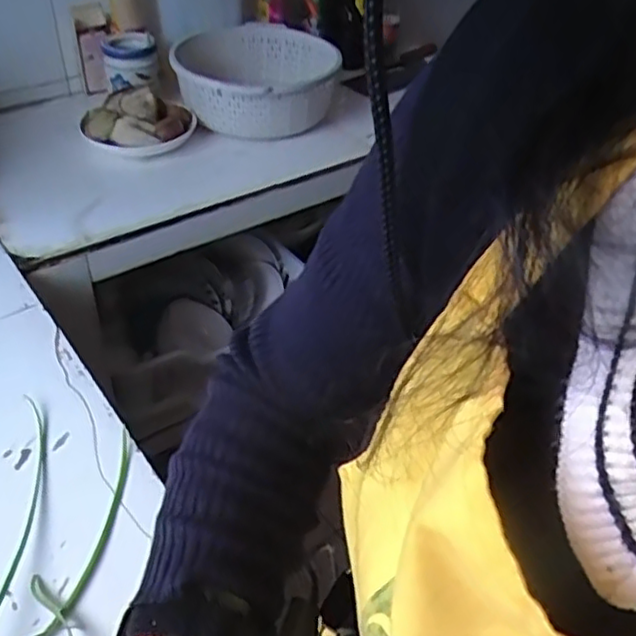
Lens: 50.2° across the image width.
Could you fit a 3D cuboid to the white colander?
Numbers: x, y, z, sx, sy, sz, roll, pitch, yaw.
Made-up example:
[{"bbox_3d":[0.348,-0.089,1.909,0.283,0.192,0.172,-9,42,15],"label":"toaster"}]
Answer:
[{"bbox_3d":[-0.108,-0.430,1.218,0.287,0.114,0.230,-1,40,-5],"label":"white colander"}]

